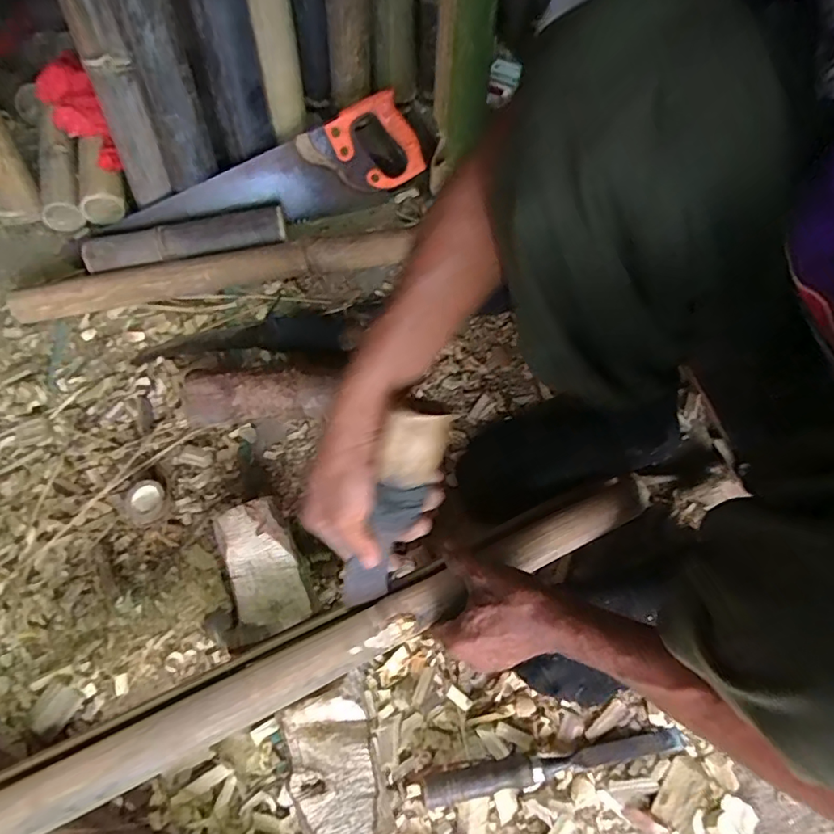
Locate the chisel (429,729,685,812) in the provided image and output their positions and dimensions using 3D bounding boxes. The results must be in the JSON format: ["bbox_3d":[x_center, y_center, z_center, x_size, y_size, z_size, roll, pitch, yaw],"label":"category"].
[{"bbox_3d":[0.126,0.318,0.484,0.239,0.029,0.027,-8,66,-1],"label":"chisel"}]

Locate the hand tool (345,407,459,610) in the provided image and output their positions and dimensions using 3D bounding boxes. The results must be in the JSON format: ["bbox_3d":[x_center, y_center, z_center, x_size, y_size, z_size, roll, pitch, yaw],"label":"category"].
[{"bbox_3d":[-0.022,0.077,0.425,0.040,0.197,0.031,27,29,14],"label":"hand tool"}]

